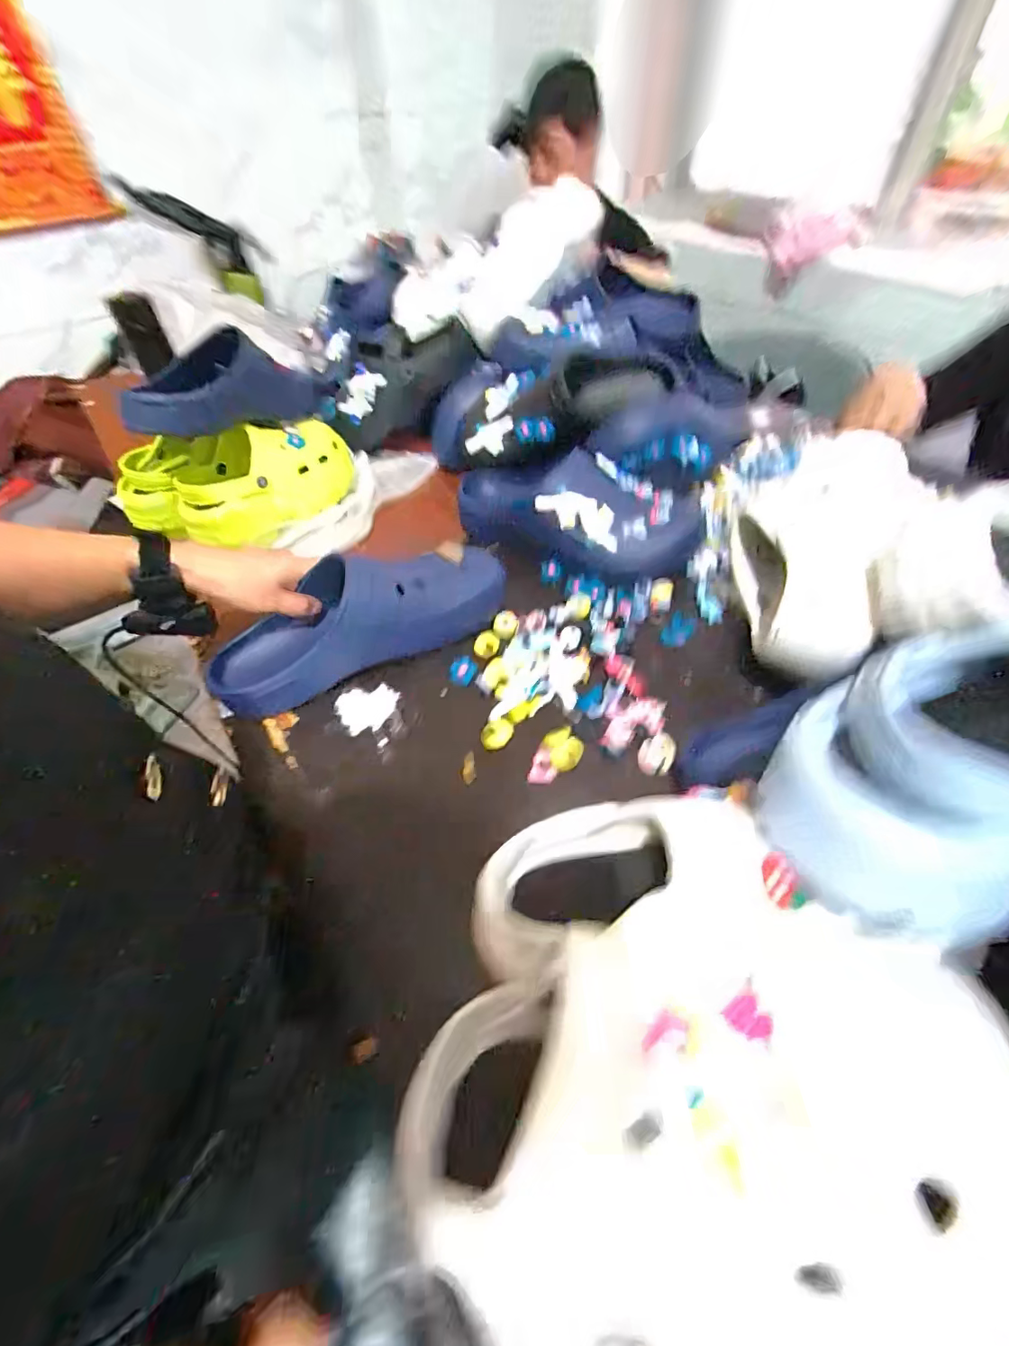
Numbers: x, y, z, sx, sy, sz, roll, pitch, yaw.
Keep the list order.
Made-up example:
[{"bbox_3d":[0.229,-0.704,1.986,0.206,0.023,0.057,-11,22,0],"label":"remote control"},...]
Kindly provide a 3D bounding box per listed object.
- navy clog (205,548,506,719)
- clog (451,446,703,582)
[{"bbox_3d":[-0.148,-0.059,0.501,0.298,0.094,0.088,-24,51,-8],"label":"navy clog"},{"bbox_3d":[0.075,-0.189,0.588,0.288,0.095,0.112,17,51,17],"label":"clog"}]

